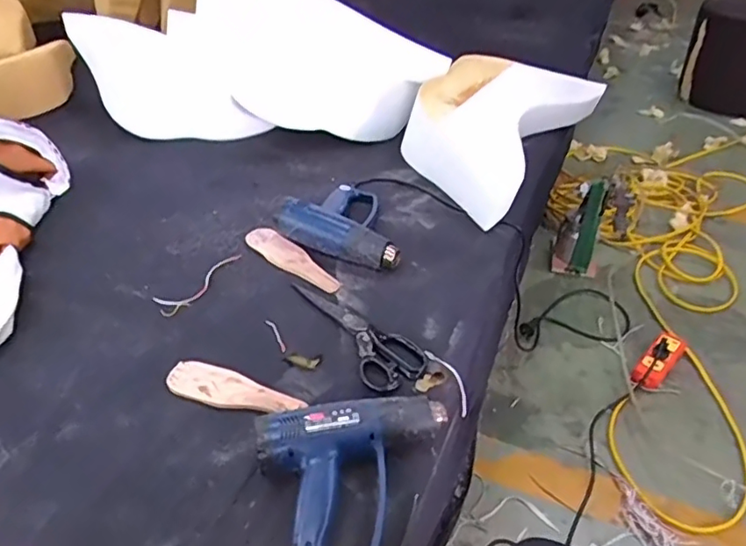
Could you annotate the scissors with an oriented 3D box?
[{"bbox_3d":[-0.022,0.080,0.914,0.099,0.021,0.271,-21,44,-23],"label":"scissors"}]

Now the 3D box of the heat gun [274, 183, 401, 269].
[{"bbox_3d":[-0.027,-0.111,1.111,0.247,0.062,0.222,20,44,22],"label":"heat gun"}]

